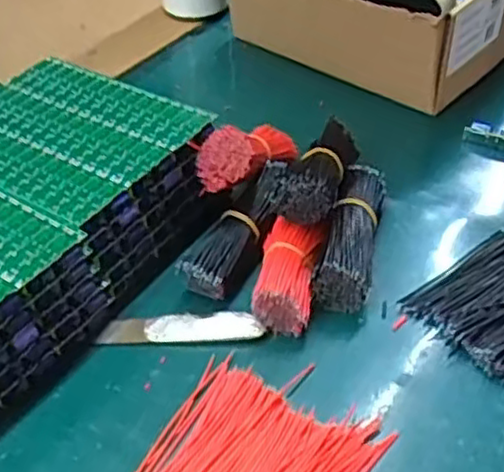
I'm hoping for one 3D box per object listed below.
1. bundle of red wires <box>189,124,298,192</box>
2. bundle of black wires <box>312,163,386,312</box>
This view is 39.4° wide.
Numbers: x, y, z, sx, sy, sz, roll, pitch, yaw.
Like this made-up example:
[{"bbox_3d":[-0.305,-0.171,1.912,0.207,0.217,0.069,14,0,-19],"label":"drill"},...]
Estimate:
[{"bbox_3d":[0.003,-0.057,0.457,0.036,0.035,0.103,12,20,23],"label":"bundle of red wires"},{"bbox_3d":[0.062,-0.001,0.428,0.029,0.037,0.101,9,43,12],"label":"bundle of black wires"}]

